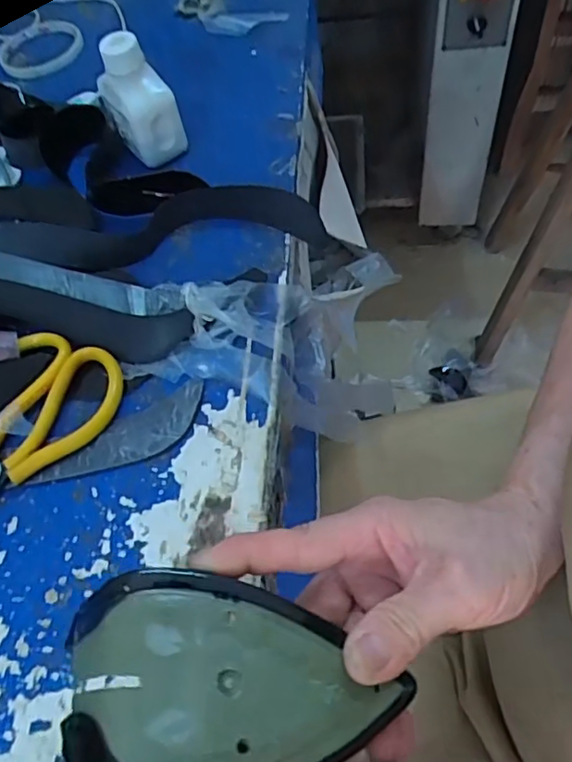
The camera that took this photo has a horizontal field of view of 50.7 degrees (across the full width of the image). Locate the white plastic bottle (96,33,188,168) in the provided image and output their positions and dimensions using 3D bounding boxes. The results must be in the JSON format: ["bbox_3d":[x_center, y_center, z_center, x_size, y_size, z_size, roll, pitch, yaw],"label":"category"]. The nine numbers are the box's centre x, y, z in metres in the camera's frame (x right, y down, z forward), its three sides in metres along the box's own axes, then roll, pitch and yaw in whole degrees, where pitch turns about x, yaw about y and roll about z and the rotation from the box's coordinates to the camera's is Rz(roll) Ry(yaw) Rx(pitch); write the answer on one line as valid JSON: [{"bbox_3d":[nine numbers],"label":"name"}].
[{"bbox_3d":[-0.120,-0.230,0.483,0.044,0.082,0.058,-38,62,-16],"label":"white plastic bottle"}]

